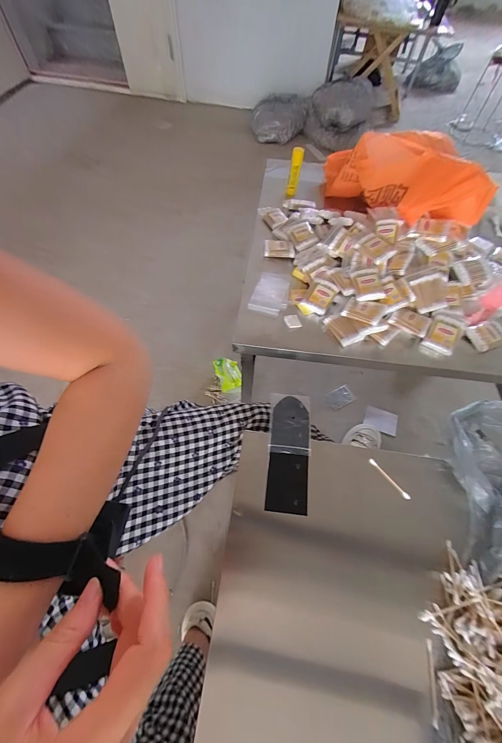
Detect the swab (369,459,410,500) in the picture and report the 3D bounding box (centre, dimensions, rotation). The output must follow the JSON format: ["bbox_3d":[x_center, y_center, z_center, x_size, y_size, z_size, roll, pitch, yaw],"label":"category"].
[{"bbox_3d":[0.207,0.161,0.430,0.007,0.006,0.072,-34,67,-19],"label":"swab"}]

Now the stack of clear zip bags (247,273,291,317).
[{"bbox_3d":[0.047,-0.177,0.633,0.075,0.009,0.130,16,61,7],"label":"stack of clear zip bags"}]

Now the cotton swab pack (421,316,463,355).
[{"bbox_3d":[0.386,-0.076,0.577,0.059,0.035,0.084,34,65,16],"label":"cotton swab pack"}]

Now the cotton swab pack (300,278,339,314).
[{"bbox_3d":[0.145,-0.160,0.613,0.056,0.033,0.065,28,63,14],"label":"cotton swab pack"}]

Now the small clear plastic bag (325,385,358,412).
[{"bbox_3d":[0.320,0.095,1.026,0.099,0.011,0.073,-26,53,-5],"label":"small clear plastic bag"}]

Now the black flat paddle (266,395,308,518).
[{"bbox_3d":[0.059,0.122,0.443,0.058,0.009,0.173,7,60,2],"label":"black flat paddle"}]

